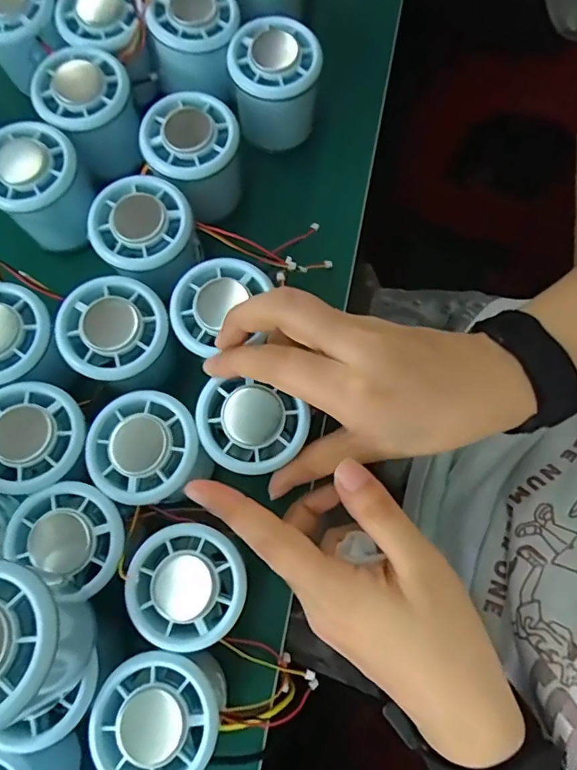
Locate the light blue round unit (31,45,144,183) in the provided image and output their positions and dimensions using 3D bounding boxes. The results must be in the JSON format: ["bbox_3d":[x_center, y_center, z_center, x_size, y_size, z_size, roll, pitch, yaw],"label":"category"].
[{"bbox_3d":[-0.124,-0.172,0.330,0.054,0.054,0.055,0,76,1],"label":"light blue round unit"}]

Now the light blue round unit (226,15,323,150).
[{"bbox_3d":[-0.008,-0.191,0.339,0.053,0.066,0.058,0,76,1],"label":"light blue round unit"}]

